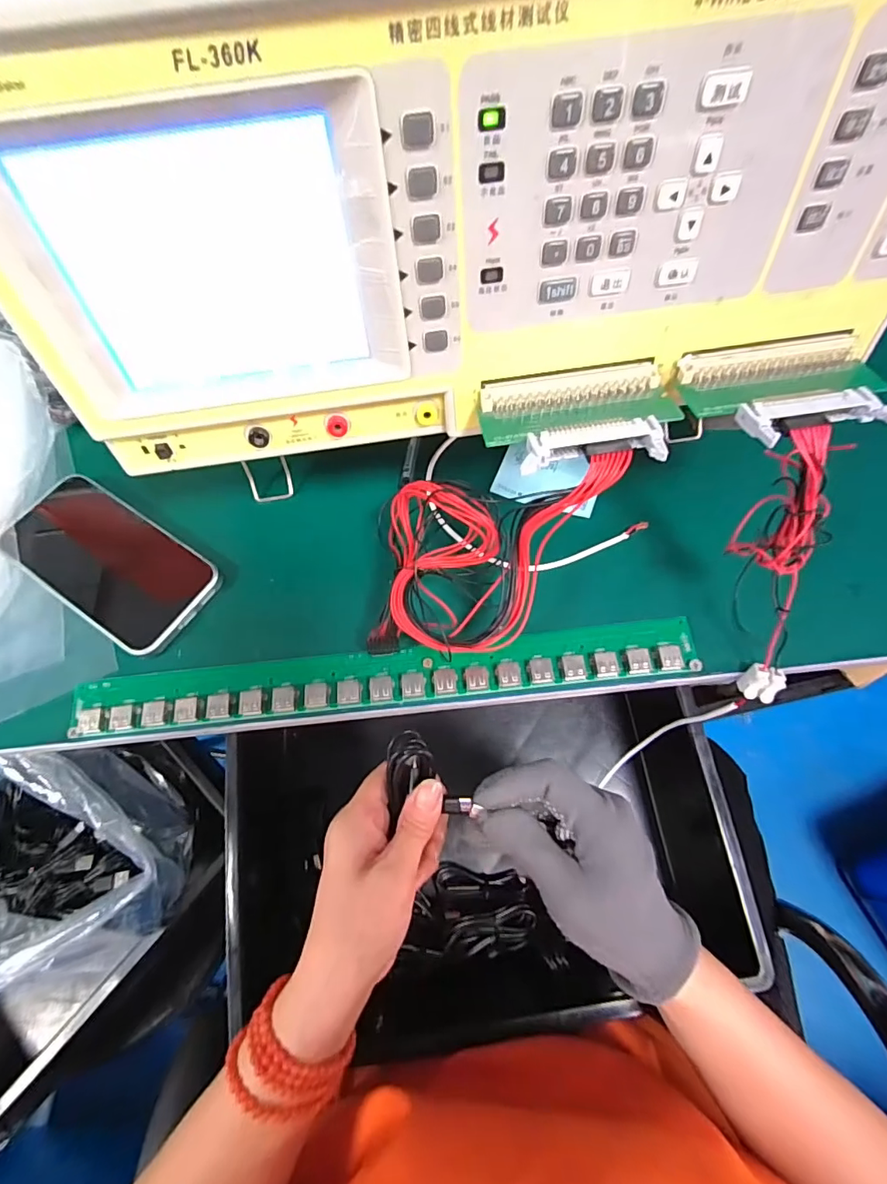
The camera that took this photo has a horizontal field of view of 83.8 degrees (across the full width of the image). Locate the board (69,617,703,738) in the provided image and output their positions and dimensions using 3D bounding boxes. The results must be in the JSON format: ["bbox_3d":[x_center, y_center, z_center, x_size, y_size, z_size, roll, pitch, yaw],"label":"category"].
[{"bbox_3d":[-0.034,0.054,0.312,0.386,0.012,0.036,-6,67,0],"label":"board"}]

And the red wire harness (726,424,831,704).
[{"bbox_3d":[0.184,-0.009,0.275,0.034,0.160,0.028,-11,27,-2],"label":"red wire harness"}]

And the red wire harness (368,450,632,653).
[{"bbox_3d":[0.015,-0.016,0.270,0.120,0.103,0.089,15,68,9],"label":"red wire harness"}]

